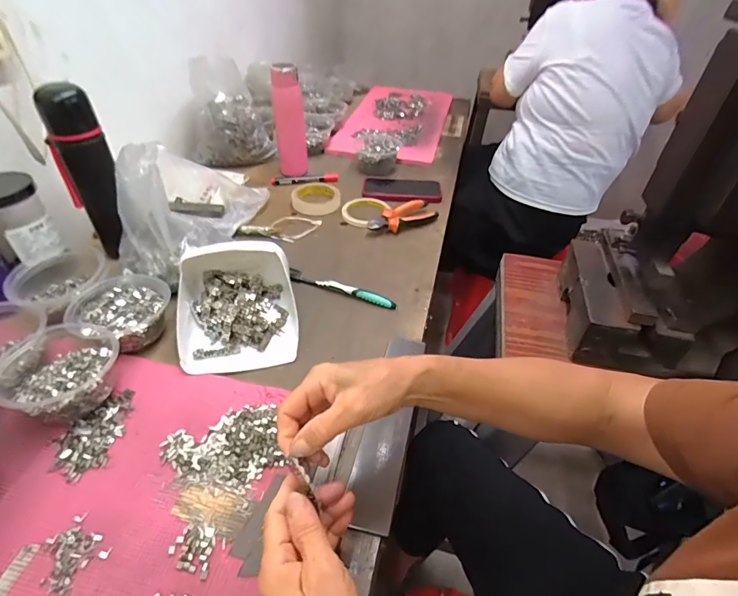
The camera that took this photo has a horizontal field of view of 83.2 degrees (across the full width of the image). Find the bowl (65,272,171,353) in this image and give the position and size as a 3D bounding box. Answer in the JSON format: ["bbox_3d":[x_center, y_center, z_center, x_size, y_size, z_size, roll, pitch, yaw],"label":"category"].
[{"bbox_3d":[-0.323,0.018,0.550,0.108,0.044,0.106,1,41,-1],"label":"bowl"}]

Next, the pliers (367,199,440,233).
[{"bbox_3d":[0.068,-0.153,0.791,0.143,0.029,0.060,-27,52,-30],"label":"pliers"}]

